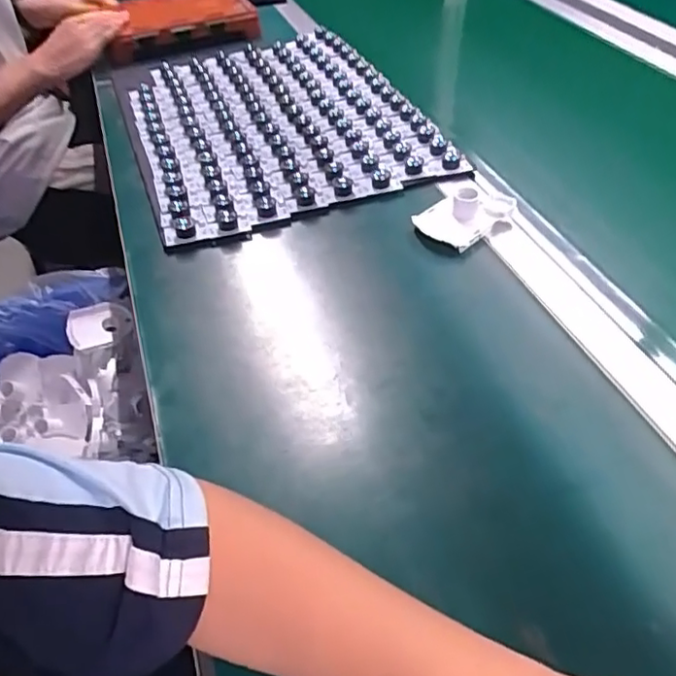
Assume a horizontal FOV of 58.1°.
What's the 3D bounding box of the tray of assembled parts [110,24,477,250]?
[{"bbox_3d":[-0.093,-0.301,0.818,0.363,0.051,0.454,-18,47,-12],"label":"tray of assembled parts"}]

